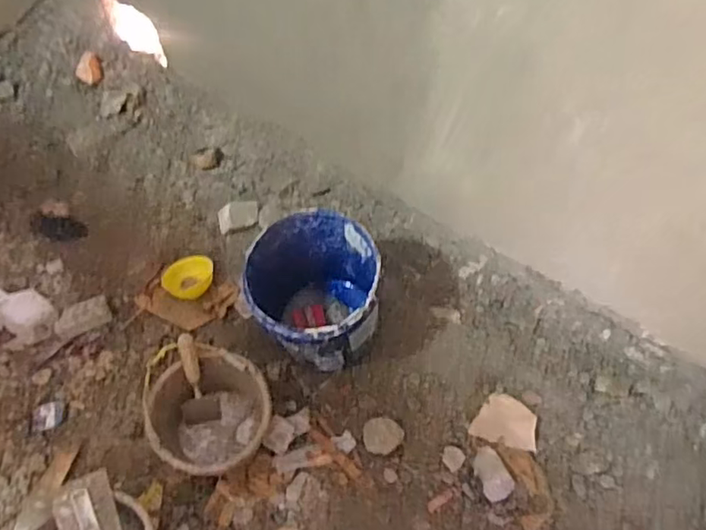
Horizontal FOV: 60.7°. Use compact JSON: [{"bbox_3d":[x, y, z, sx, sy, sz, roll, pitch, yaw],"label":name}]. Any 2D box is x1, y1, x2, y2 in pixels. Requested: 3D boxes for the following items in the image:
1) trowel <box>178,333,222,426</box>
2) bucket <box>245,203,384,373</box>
[{"bbox_3d":[-0.366,0.267,1.391,0.092,0.229,0.039,-9,27,-9],"label":"trowel"},{"bbox_3d":[-0.093,0.089,1.473,0.287,0.342,0.310,1,58,-2],"label":"bucket"}]

